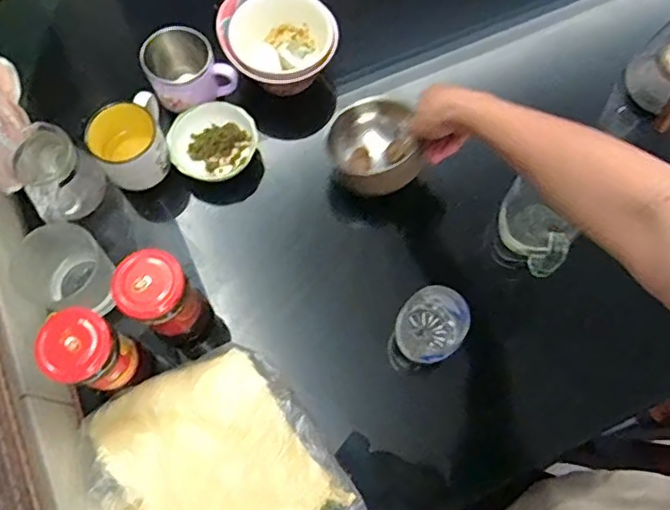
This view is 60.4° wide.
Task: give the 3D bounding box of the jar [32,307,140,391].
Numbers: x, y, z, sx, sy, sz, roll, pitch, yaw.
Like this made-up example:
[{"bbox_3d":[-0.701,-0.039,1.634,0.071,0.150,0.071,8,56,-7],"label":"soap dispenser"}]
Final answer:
[{"bbox_3d":[-0.236,0.095,0.557,0.060,0.100,0.063,0,71,0],"label":"jar"}]

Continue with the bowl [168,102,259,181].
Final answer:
[{"bbox_3d":[-0.157,-0.143,0.717,0.104,0.035,0.105,20,72,7],"label":"bowl"}]

